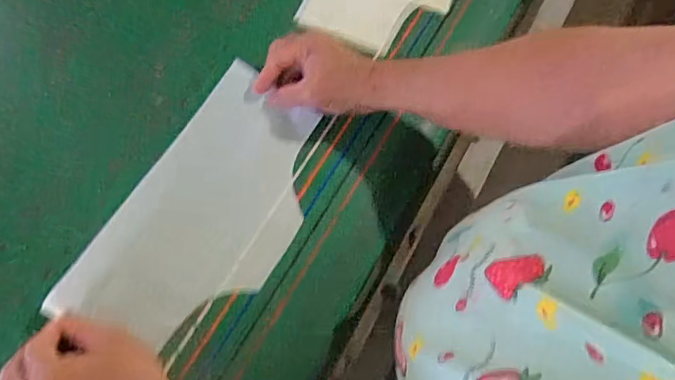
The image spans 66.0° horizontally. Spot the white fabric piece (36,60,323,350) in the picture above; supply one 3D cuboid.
[{"bbox_3d":[-0.132,0.018,0.552,0.166,0.052,0.298,26,69,11],"label":"white fabric piece"}]

